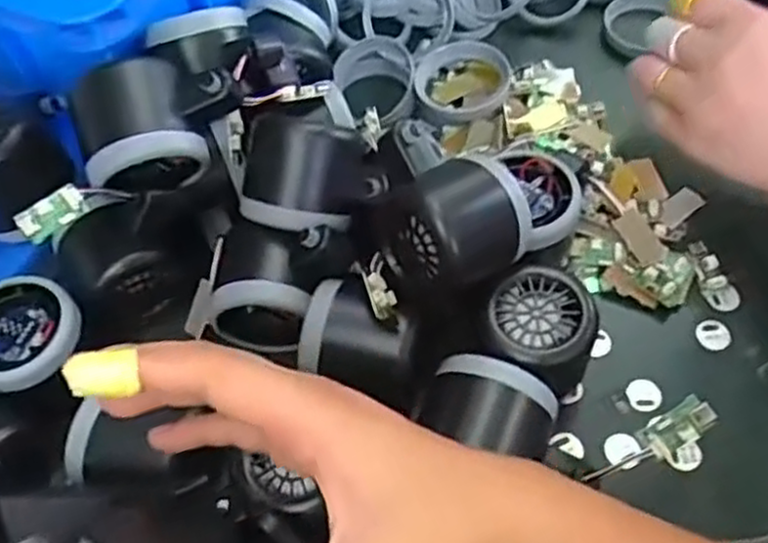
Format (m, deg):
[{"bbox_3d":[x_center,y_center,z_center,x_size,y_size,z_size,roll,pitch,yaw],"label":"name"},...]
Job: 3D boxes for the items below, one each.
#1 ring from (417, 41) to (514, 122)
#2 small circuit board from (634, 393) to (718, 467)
[{"bbox_3d":[0.050,-0.121,0.458,0.056,0.021,0.049,27,63,17],"label":"ring"},{"bbox_3d":[0.123,0.066,0.304,0.031,0.007,0.016,-36,62,1],"label":"small circuit board"}]

